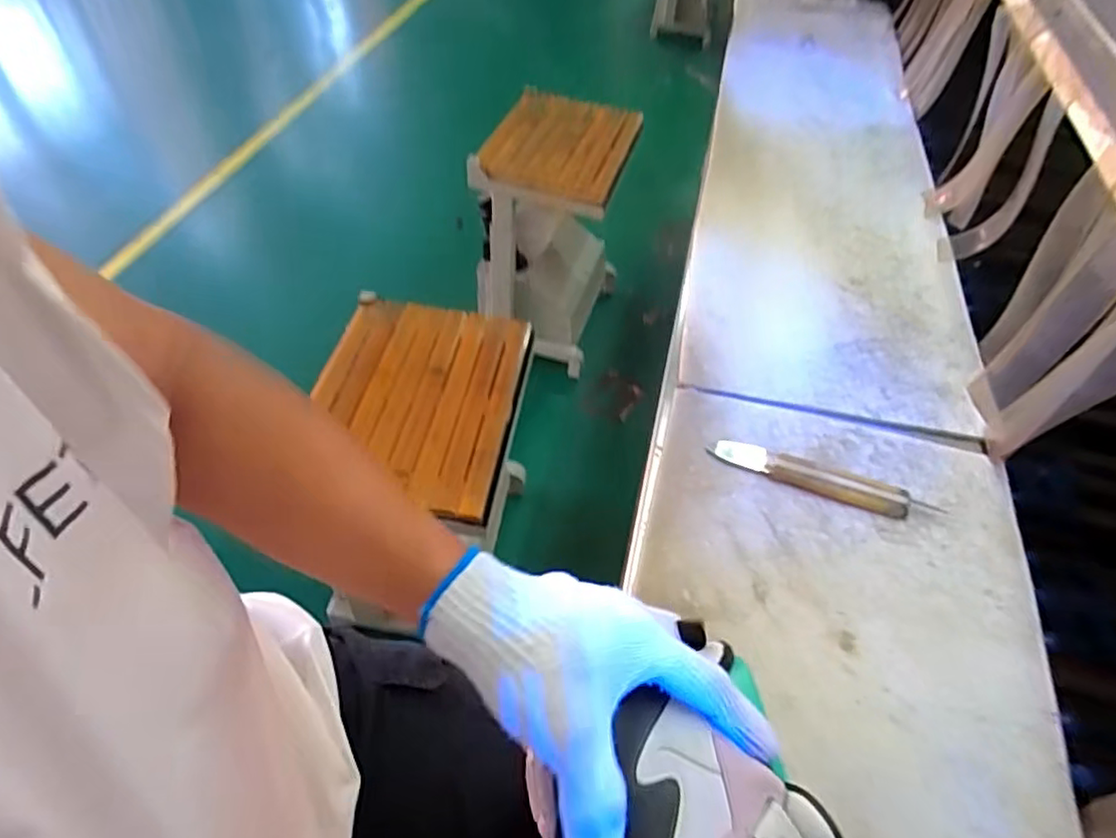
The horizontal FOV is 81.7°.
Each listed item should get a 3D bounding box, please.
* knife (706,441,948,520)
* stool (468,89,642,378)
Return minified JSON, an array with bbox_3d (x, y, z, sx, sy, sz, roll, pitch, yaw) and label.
[{"bbox_3d":[0.220,0.049,0.548,0.179,0.015,0.033,18,52,12],"label":"knife"},{"bbox_3d":[-0.011,-0.454,1.569,0.298,0.488,0.379,12,51,7],"label":"stool"}]

